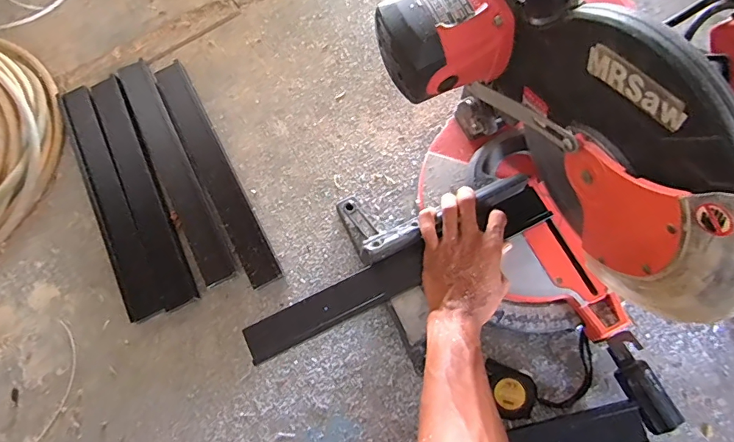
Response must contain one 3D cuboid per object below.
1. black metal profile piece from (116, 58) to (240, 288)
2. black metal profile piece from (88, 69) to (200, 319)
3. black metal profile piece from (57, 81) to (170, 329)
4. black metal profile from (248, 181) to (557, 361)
[{"bbox_3d":[-0.283,-0.082,0.679,0.051,0.009,0.378,-27,76,-6],"label":"black metal profile piece"},{"bbox_3d":[-0.333,-0.055,0.679,0.051,0.013,0.382,-25,76,-6],"label":"black metal profile piece"},{"bbox_3d":[-0.381,-0.040,0.677,0.048,0.010,0.390,-25,76,-6],"label":"black metal profile piece"},{"bbox_3d":[0.041,0.059,0.547,0.387,0.016,0.043,-26,76,-6],"label":"black metal profile"}]

